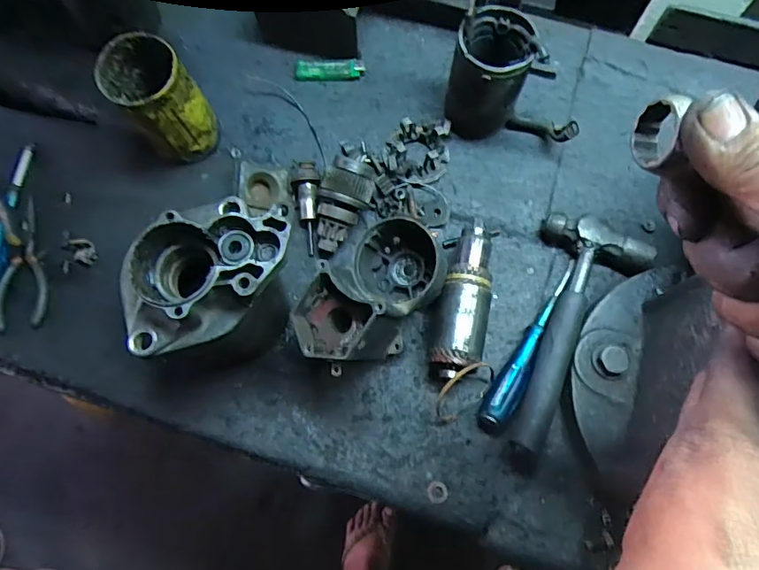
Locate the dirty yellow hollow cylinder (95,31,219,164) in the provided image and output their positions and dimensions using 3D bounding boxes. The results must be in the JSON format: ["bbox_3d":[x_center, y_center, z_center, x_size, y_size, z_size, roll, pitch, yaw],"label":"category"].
[{"bbox_3d":[-0.217,-0.182,0.500,0.076,0.120,0.080,0,72,0],"label":"dirty yellow hollow cylinder"}]

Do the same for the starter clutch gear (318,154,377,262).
[{"bbox_3d":[-0.038,-0.077,0.508,0.048,0.055,0.101,24,102,7],"label":"starter clutch gear"}]

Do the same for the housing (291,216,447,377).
[{"bbox_3d":[-0.004,0.010,0.443,0.085,0.113,0.155,34,76,10],"label":"housing"}]

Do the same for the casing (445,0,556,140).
[{"bbox_3d":[0.111,-0.206,0.499,0.076,0.117,0.082,-13,73,-4],"label":"casing"}]

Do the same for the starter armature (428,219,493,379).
[{"bbox_3d":[0.082,0.010,0.473,0.055,0.048,0.161,8,73,3],"label":"starter armature"}]

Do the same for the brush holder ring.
[{"bbox_3d":[0.040,-0.143,0.526,0.073,0.030,0.066,-3,72,-1],"label":"brush holder ring"}]

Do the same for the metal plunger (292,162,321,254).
[{"bbox_3d":[-0.073,-0.080,0.513,0.028,0.021,0.094,-6,89,0],"label":"metal plunger"}]

